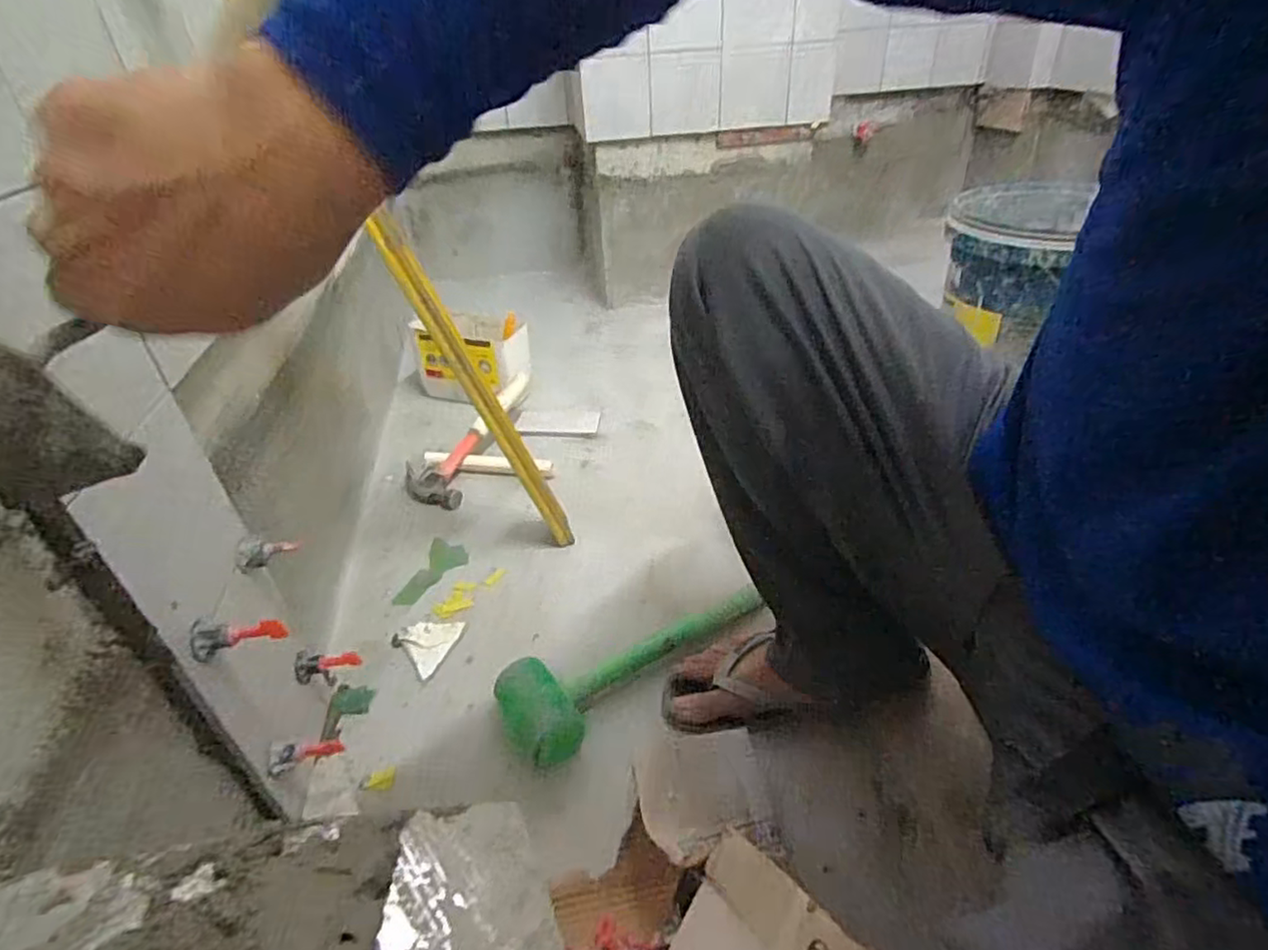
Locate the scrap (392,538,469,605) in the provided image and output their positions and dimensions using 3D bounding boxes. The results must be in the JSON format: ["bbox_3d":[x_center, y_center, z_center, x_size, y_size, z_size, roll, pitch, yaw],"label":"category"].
[{"bbox_3d":[-0.270,0.130,0.871,0.059,0.009,0.126,4,36,11],"label":"scrap"}]

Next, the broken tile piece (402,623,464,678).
[{"bbox_3d":[-0.253,0.201,0.775,0.062,0.009,0.077,10,37,19],"label":"broken tile piece"}]

